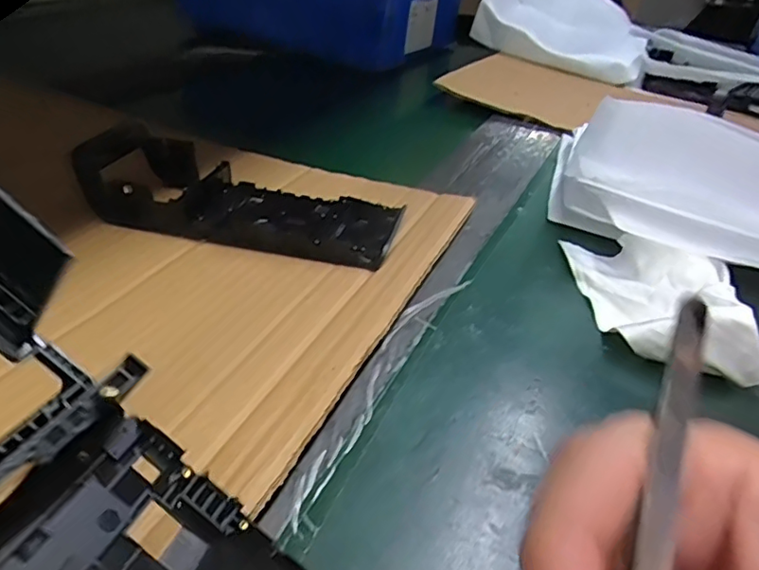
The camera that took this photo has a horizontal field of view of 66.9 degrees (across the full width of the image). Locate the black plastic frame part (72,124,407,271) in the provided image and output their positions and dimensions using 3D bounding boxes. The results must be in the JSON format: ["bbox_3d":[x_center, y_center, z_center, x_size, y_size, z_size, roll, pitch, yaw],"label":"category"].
[{"bbox_3d":[-0.102,-0.061,0.396,0.231,0.039,0.082,14,36,10],"label":"black plastic frame part"}]

